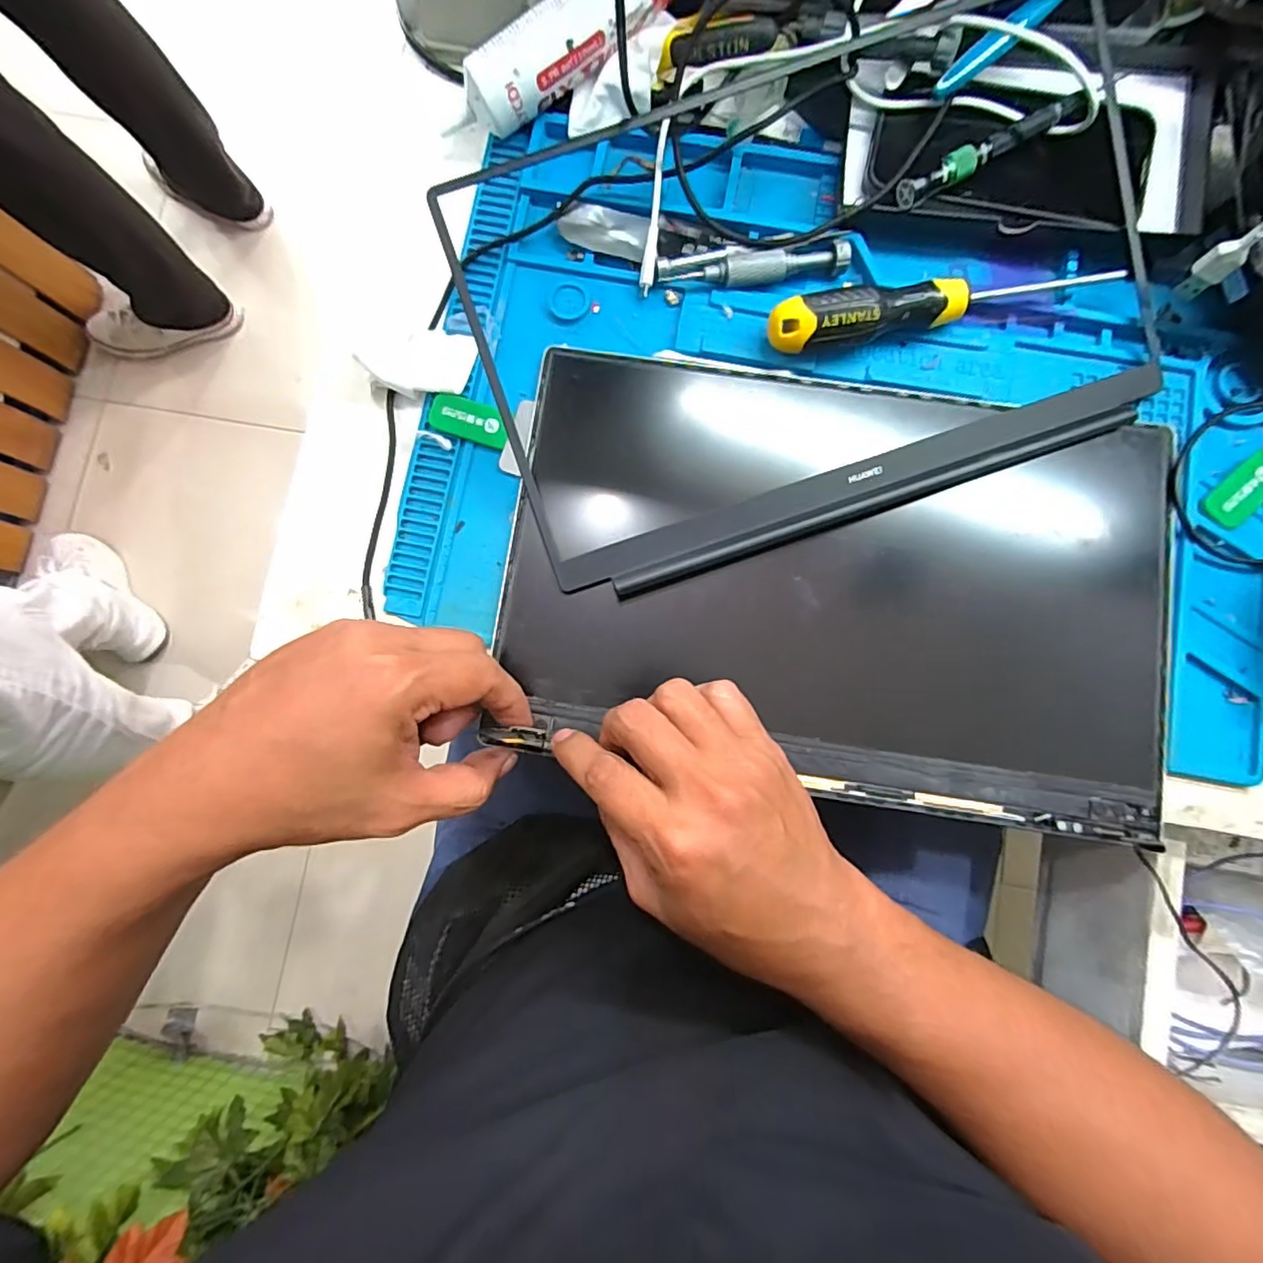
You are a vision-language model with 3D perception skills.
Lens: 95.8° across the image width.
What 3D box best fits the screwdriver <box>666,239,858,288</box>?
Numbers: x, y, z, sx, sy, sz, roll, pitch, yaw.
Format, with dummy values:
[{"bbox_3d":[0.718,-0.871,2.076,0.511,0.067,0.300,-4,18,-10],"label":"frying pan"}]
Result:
[{"bbox_3d":[0.074,-0.207,0.325,0.102,0.013,0.017,-9,83,-1],"label":"screwdriver"}]

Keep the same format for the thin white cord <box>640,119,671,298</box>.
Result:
[{"bbox_3d":[0.013,-0.240,0.325,0.008,0.007,0.088,7,99,1],"label":"thin white cord"}]

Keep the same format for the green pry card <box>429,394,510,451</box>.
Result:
[{"bbox_3d":[-0.092,-0.121,0.326,0.045,0.004,0.021,17,95,-1],"label":"green pry card"}]

